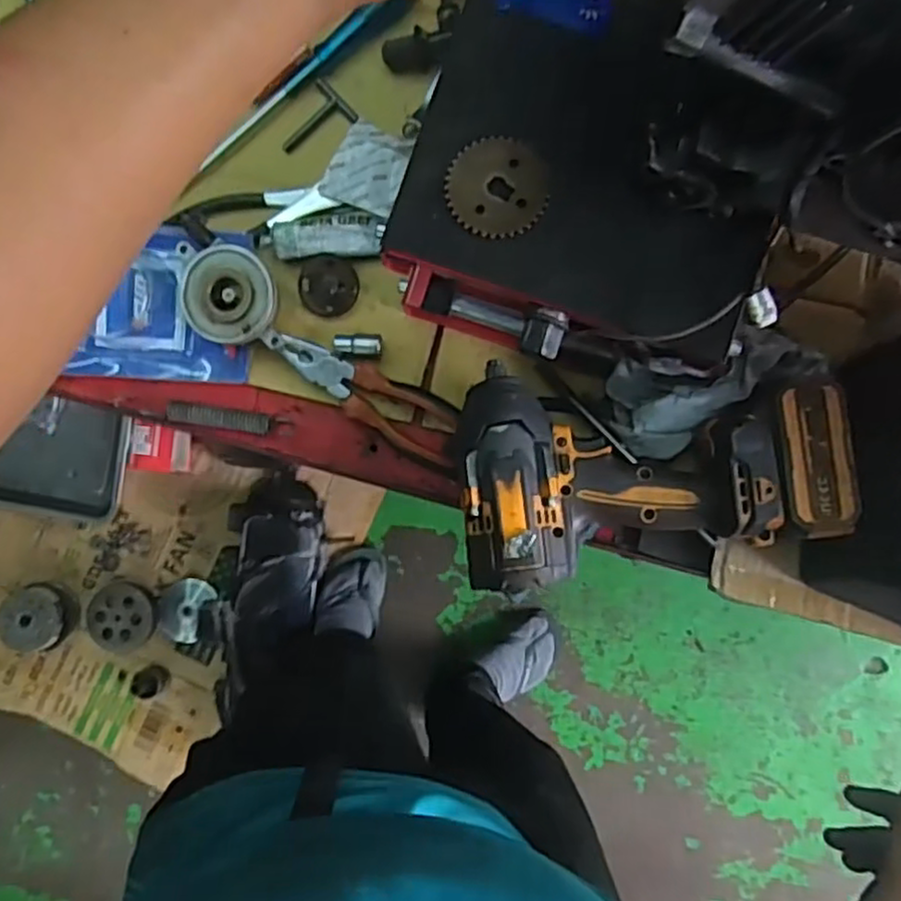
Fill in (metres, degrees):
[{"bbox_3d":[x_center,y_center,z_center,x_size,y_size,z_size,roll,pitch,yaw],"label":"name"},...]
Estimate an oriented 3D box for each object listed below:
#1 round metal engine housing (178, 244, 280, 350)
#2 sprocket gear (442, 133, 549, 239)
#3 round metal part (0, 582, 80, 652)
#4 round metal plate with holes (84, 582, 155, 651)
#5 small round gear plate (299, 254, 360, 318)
[{"bbox_3d":[-0.179,-0.125,0.585,0.085,0.047,0.080,4,87,2],"label":"round metal engine housing"},{"bbox_3d":[0.029,-0.164,0.446,0.062,0.004,0.061,6,87,2],"label":"sprocket gear"},{"bbox_3d":[-0.723,0.289,1.263,0.131,0.067,0.116,2,87,2],"label":"round metal part"},{"bbox_3d":[-0.585,0.297,1.272,0.110,0.038,0.120,0,89,3],"label":"round metal plate with holes"},{"bbox_3d":[-0.103,-0.139,0.605,0.048,0.009,0.049,0,87,2],"label":"small round gear plate"}]

